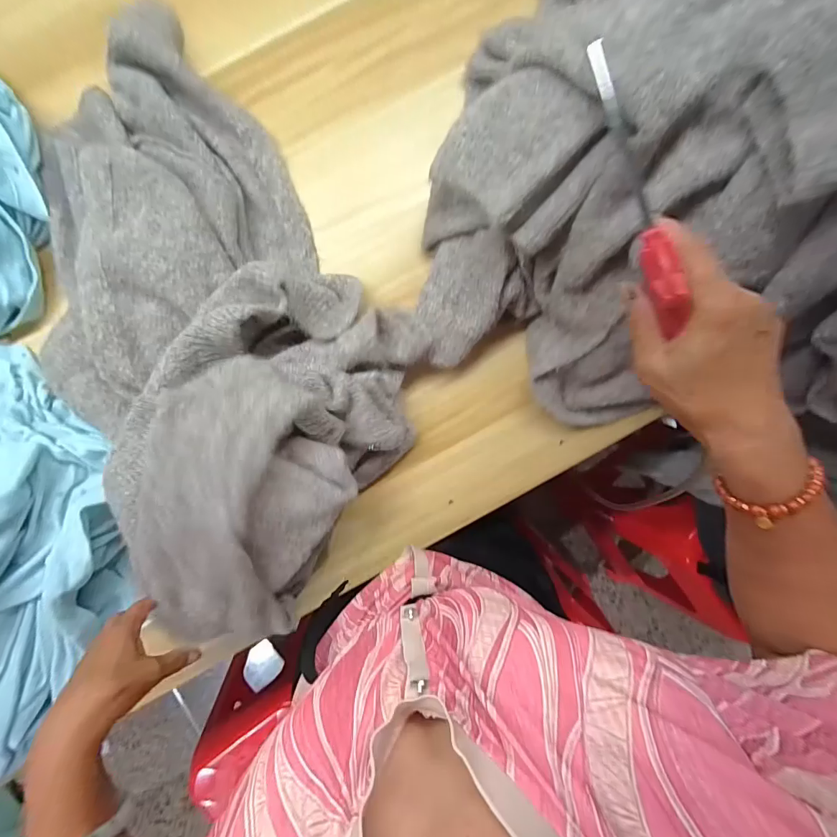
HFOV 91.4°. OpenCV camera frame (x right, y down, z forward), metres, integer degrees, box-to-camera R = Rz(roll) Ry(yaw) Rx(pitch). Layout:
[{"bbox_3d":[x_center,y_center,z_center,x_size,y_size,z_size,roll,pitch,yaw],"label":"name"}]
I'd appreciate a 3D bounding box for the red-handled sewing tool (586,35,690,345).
[{"bbox_3d":[0.126,-0.127,0.234,0.014,0.028,0.161,-23,98,-2],"label":"red-handled sewing tool"}]

